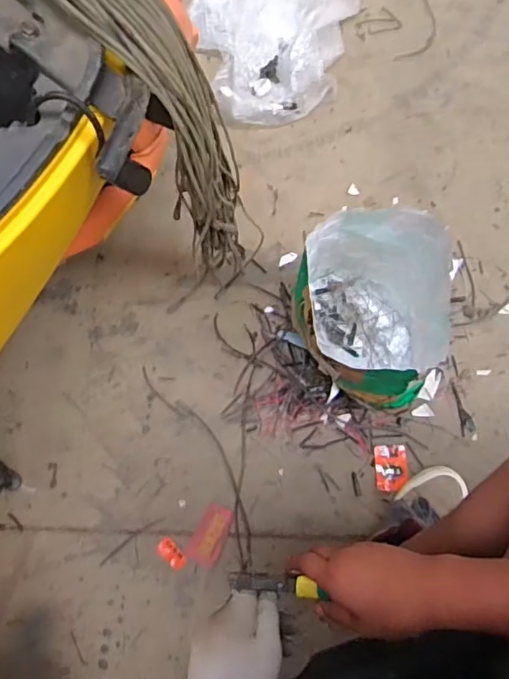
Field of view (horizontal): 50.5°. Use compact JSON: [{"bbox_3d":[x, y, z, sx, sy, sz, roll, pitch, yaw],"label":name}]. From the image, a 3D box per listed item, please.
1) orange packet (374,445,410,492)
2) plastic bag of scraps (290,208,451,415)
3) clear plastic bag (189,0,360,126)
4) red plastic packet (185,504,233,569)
[{"bbox_3d":[0.219,0.204,0.859,0.050,0.006,0.070,-4,74,-1],"label":"orange packet"},{"bbox_3d":[0.161,-0.041,0.801,0.192,0.254,0.225,-1,74,0],"label":"plastic bag of scraps"},{"bbox_3d":[0.041,-0.659,1.088,0.321,0.056,0.500,9,74,3],"label":"clear plastic bag"},{"bbox_3d":[-0.067,0.303,0.835,0.044,0.004,0.091,26,76,7],"label":"red plastic packet"}]

